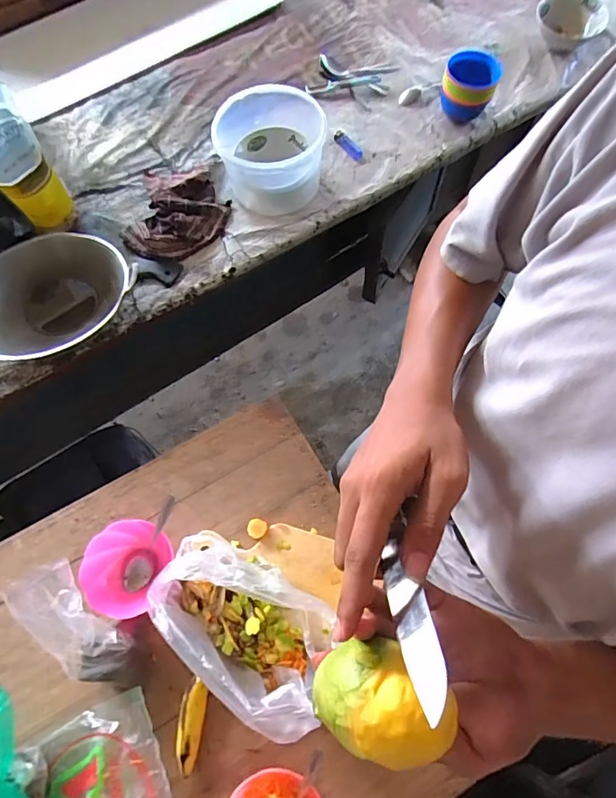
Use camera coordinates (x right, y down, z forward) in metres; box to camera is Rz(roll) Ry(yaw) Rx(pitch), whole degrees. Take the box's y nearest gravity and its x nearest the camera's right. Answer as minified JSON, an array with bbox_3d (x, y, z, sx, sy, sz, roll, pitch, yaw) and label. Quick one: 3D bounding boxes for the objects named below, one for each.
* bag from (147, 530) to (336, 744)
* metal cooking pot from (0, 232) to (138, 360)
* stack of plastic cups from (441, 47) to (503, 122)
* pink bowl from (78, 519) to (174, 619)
[{"bbox_3d":[-0.079,0.293,0.595,0.256,0.120,0.151,29,72,11],"label":"bag"},{"bbox_3d":[-0.454,-0.173,0.815,0.280,0.109,0.277,0,69,0],"label":"metal cooking pot"},{"bbox_3d":[0.336,-0.654,0.974,0.109,0.108,0.091,18,70,7],"label":"stack of plastic cups"},{"bbox_3d":[-0.262,0.240,0.665,0.109,0.046,0.129,19,70,7],"label":"pink bowl"}]

